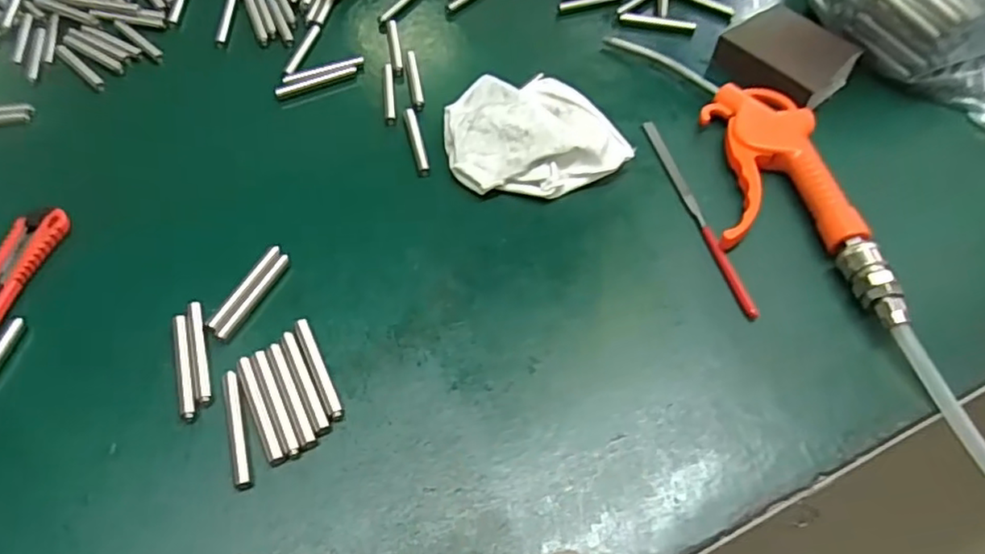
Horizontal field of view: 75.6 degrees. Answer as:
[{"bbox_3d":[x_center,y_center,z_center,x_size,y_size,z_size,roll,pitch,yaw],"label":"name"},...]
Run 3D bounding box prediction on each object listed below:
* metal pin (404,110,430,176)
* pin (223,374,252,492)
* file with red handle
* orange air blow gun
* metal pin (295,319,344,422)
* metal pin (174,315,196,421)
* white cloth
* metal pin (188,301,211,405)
[{"bbox_3d":[-0.050,-0.091,0.417,0.008,0.006,0.060,-10,56,-10],"label":"metal pin"},{"bbox_3d":[-0.121,0.071,0.300,0.007,0.005,0.058,-15,57,-12],"label":"pin"},{"bbox_3d":[0.124,-0.043,0.389,0.008,0.005,0.162,-9,56,-9],"label":"file with red handle"},{"bbox_3d":[0.173,-0.052,0.385,0.077,0.023,0.186,0,55,-3],"label":"orange air blow gun"},{"bbox_3d":[-0.087,0.046,0.319,0.007,0.004,0.058,-22,59,-17],"label":"metal pin"},{"bbox_3d":[-0.154,0.045,0.318,0.007,0.005,0.059,-15,57,-13],"label":"metal pin"},{"bbox_3d":[0.026,-0.092,0.404,0.111,0.034,0.085,-7,56,-8],"label":"white cloth"},{"bbox_3d":[-0.149,0.037,0.323,0.006,0.004,0.059,-15,57,-13],"label":"metal pin"}]

